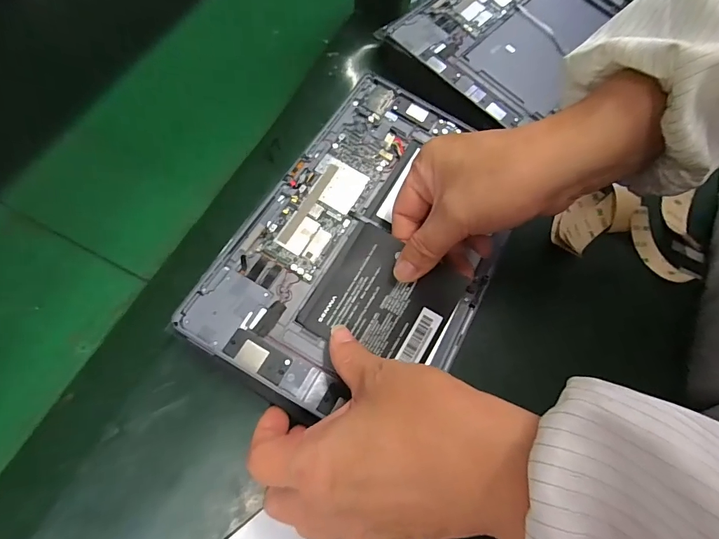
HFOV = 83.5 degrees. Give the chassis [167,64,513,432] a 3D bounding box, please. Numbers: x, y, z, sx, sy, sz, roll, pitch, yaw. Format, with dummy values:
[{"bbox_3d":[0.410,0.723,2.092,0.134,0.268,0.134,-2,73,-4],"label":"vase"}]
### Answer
[{"bbox_3d":[0.016,-0.026,0.281,0.161,0.022,0.254,30,68,3],"label":"chassis"}]

